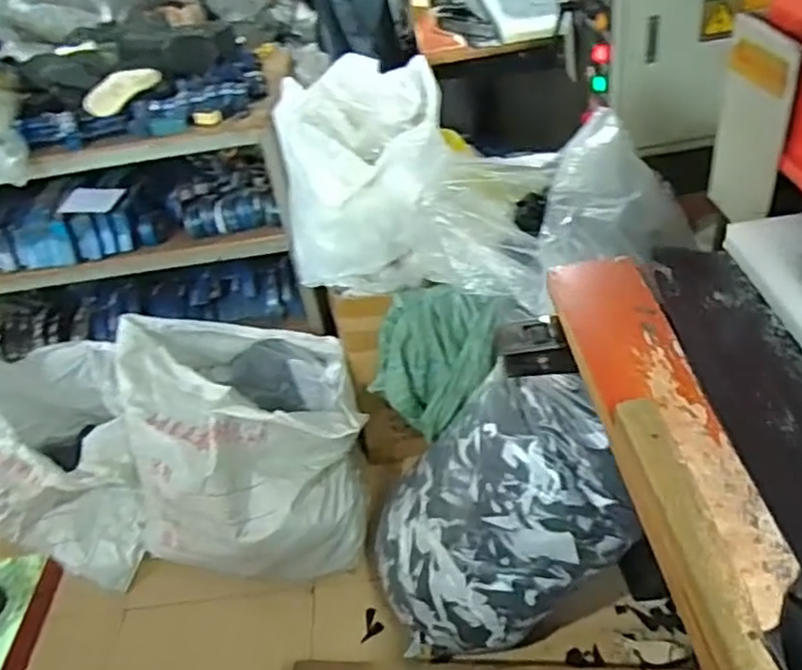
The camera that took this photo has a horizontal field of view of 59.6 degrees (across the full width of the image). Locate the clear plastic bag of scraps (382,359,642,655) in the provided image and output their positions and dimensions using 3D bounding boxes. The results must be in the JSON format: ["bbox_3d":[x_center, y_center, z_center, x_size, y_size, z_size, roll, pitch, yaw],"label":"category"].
[{"bbox_3d":[0.169,0.344,1.492,0.472,0.514,0.437,-13,43,-6],"label":"clear plastic bag of scraps"}]

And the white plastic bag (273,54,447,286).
[{"bbox_3d":[-0.084,-0.413,1.730,0.390,0.412,0.426,1,43,8],"label":"white plastic bag"}]

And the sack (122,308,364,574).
[{"bbox_3d":[-0.411,0.280,1.846,0.603,0.583,0.539,-3,43,4],"label":"sack"}]

